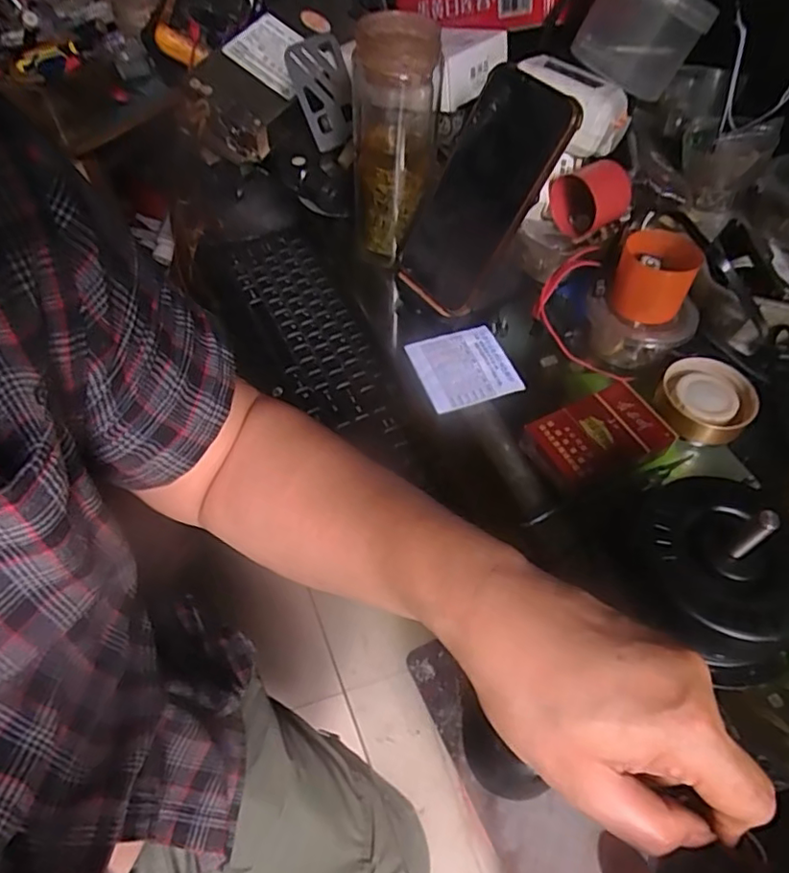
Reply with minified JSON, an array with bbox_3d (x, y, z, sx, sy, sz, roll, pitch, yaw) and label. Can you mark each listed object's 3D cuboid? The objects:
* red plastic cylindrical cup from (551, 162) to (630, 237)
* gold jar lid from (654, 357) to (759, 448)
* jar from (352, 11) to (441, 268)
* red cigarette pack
[{"bbox_3d":[0.144,-0.178,0.437,0.041,0.044,0.049,-41,50,-19],"label":"red plastic cylindrical cup"},{"bbox_3d":[0.220,-0.025,0.422,0.061,0.021,0.064,1,55,-1],"label":"gold jar lid"},{"bbox_3d":[-0.002,-0.222,0.458,0.061,0.168,0.056,1,55,-1],"label":"jar"},{"bbox_3d":[0.138,-0.001,0.398,0.079,0.017,0.055,-24,59,-17],"label":"red cigarette pack"}]

